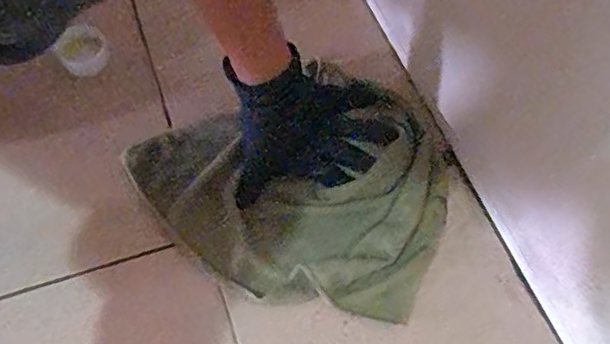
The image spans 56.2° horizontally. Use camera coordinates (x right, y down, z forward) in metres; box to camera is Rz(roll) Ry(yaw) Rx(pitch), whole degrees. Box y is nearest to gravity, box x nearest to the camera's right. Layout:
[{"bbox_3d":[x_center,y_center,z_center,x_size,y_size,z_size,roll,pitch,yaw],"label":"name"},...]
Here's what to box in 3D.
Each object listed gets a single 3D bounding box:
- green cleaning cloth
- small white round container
[{"bbox_3d":[-0.008,0.002,0.546,0.288,0.023,0.237,26,64,9],"label":"green cleaning cloth"},{"bbox_3d":[-0.228,-0.124,0.589,0.049,0.033,0.042,-26,68,-16],"label":"small white round container"}]

